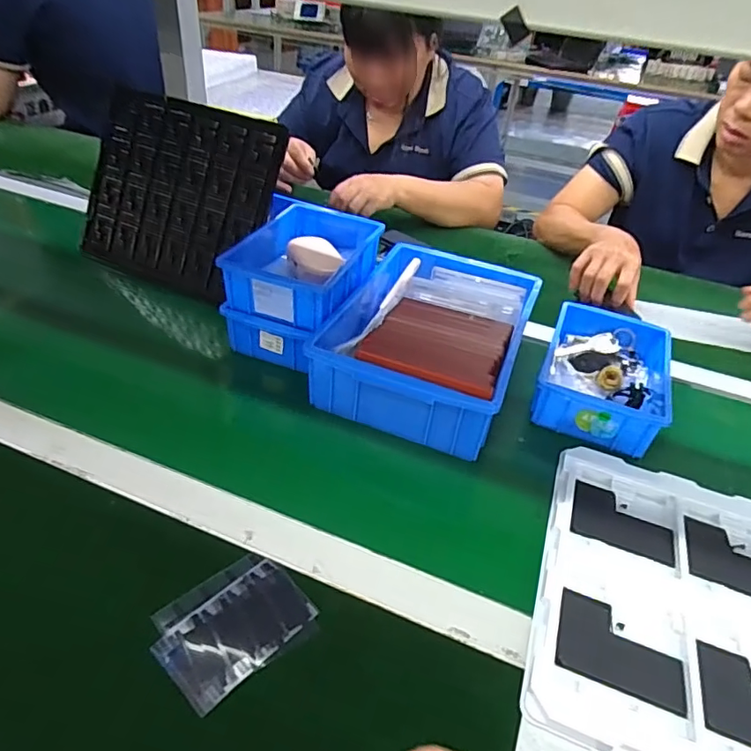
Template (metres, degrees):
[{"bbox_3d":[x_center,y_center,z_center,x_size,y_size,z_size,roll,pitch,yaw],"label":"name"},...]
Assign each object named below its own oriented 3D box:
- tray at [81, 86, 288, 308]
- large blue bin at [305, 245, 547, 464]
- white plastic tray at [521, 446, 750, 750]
[{"bbox_3d":[-0.281,-0.249,0.757,0.285,0.253,0.033,19,11,16],"label":"tray"},{"bbox_3d":[0.069,-0.055,0.641,0.204,0.069,0.298,18,40,14],"label":"large blue bin"},{"bbox_3d":[0.295,0.192,0.416,0.316,0.016,0.277,18,40,14],"label":"white plastic tray"}]

